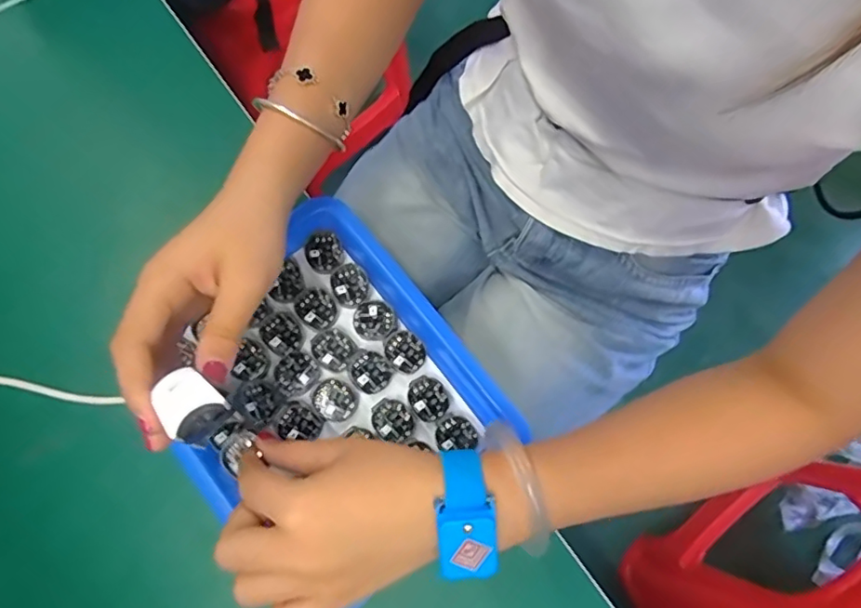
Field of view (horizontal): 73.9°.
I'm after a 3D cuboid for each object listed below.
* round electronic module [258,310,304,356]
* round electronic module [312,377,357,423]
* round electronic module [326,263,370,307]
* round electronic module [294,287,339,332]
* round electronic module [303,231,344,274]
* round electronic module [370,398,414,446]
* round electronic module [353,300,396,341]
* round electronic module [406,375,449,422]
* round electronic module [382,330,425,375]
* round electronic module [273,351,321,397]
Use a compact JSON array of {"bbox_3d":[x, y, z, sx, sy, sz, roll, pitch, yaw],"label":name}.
[{"bbox_3d":[-0.097,0.019,0.370,0.024,0.006,0.027,-35,80,-9],"label":"round electronic module"},{"bbox_3d":[-0.062,0.061,0.364,0.029,0.010,0.025,41,79,7],"label":"round electronic module"},{"bbox_3d":[-0.055,-0.013,0.383,0.027,0.004,0.029,0,77,-2],"label":"round electronic module"},{"bbox_3d":[-0.075,0.003,0.377,0.028,0.007,0.024,40,79,7],"label":"round electronic module"},{"bbox_3d":[-0.072,-0.035,0.386,0.025,0.008,0.027,0,77,-2],"label":"round electronic module"},{"bbox_3d":[-0.025,0.073,0.363,0.024,0.007,0.028,-29,79,-8],"label":"round electronic module"},{"bbox_3d":[-0.037,0.011,0.378,0.026,0.006,0.026,0,77,-2],"label":"round electronic module"},{"bbox_3d":[-0.002,0.061,0.367,0.025,0.005,0.028,9,77,0],"label":"round electronic module"},{"bbox_3d":[-0.017,0.031,0.374,0.027,0.011,0.025,0,77,-2],"label":"round electronic module"},{"bbox_3d":[-0.086,0.045,0.368,0.024,0.007,0.028,40,79,7],"label":"round electronic module"}]

